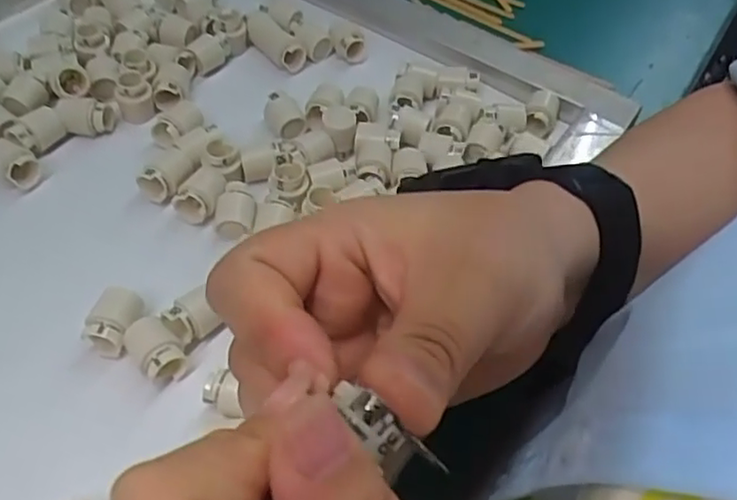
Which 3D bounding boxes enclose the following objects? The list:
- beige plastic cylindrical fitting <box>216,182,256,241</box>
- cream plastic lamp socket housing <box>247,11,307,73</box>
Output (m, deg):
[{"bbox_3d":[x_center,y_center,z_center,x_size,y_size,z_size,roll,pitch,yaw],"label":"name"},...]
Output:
[{"bbox_3d":[-0.069,-0.021,0.342,0.019,0.016,0.026,1,50,-5],"label":"beige plastic cylindrical fitting"},{"bbox_3d":[-0.063,-0.140,0.439,0.017,0.018,0.051,-31,59,-27],"label":"cream plastic lamp socket housing"}]

